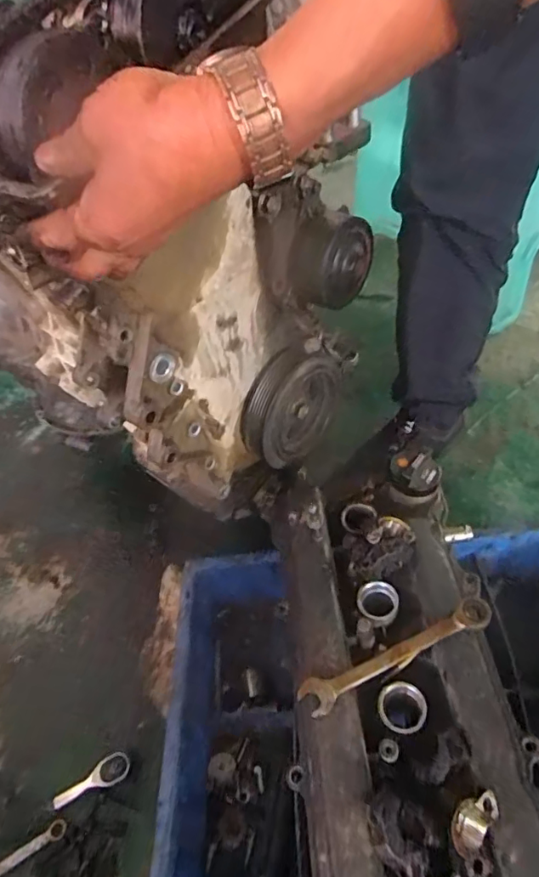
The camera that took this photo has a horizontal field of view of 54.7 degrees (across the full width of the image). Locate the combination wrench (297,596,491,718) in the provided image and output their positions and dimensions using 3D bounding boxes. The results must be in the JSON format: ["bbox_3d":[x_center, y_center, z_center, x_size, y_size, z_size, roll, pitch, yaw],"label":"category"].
[{"bbox_3d":[0.103,0.168,0.410,0.171,0.012,0.024,-23,49,-11],"label":"combination wrench"}]

